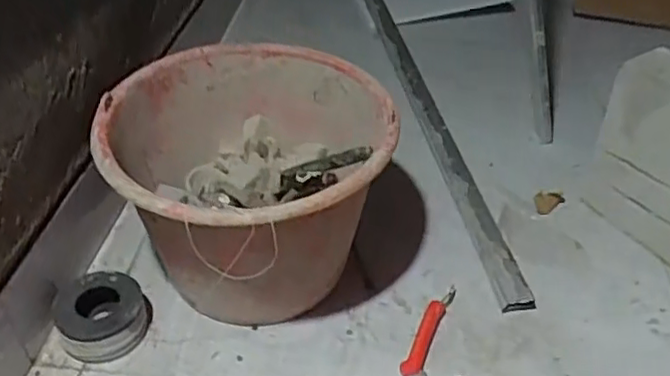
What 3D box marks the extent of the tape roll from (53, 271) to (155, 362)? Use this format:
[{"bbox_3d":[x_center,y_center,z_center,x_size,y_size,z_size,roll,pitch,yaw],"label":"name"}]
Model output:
[{"bbox_3d":[-0.233,0.126,0.646,0.084,0.042,0.082,1,38,-1],"label":"tape roll"}]

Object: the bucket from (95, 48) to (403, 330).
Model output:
[{"bbox_3d":[-0.086,-0.006,0.702,0.278,0.199,0.328,6,39,6],"label":"bucket"}]

